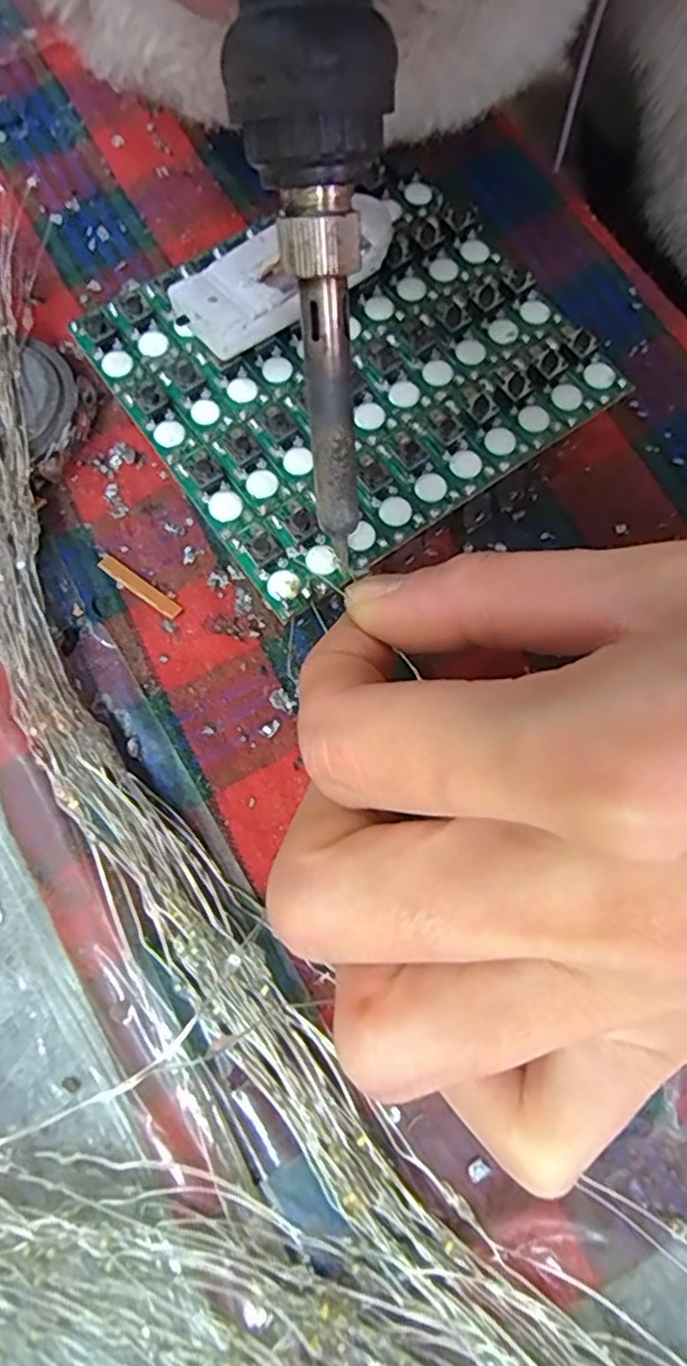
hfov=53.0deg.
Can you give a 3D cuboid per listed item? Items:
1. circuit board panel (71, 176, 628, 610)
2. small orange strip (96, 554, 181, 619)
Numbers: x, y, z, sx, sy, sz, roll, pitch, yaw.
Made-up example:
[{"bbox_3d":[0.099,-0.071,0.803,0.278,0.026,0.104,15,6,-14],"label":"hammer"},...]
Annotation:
[{"bbox_3d":[0.000,-0.073,0.153,0.092,0.008,0.085,-35,77,-9],"label":"circuit board panel"},{"bbox_3d":[-0.046,-0.022,0.154,0.021,0.004,0.004,34,77,9],"label":"small orange strip"}]

